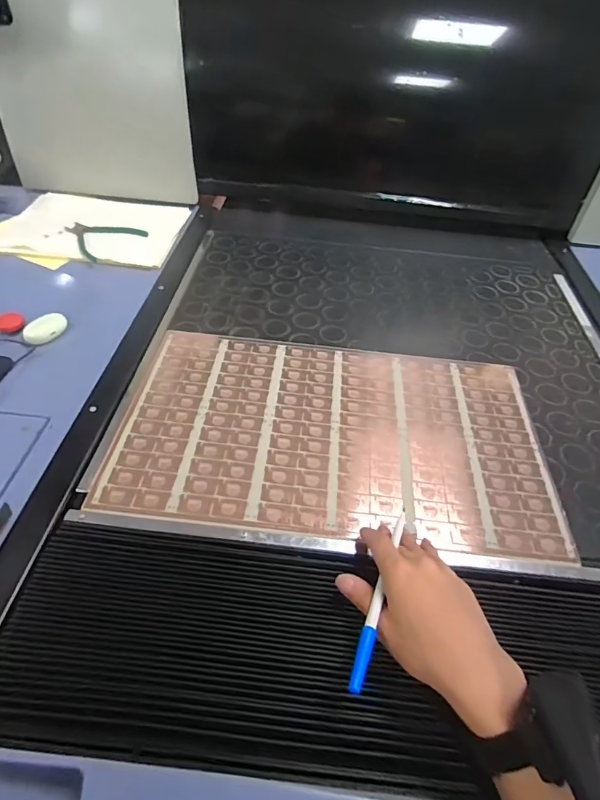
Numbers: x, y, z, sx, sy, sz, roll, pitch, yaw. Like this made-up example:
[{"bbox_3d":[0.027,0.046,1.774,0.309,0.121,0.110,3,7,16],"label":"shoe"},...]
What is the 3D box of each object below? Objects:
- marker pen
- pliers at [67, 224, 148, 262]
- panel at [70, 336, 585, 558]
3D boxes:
[{"bbox_3d":[0.070,0.159,0.378,0.011,0.007,0.171,20,42,12],"label":"marker pen"},{"bbox_3d":[-0.371,-0.308,0.826,0.124,0.012,0.122,32,53,21],"label":"pliers"},{"bbox_3d":[0.044,0.033,0.560,0.509,0.007,0.292,7,47,2],"label":"panel"}]

